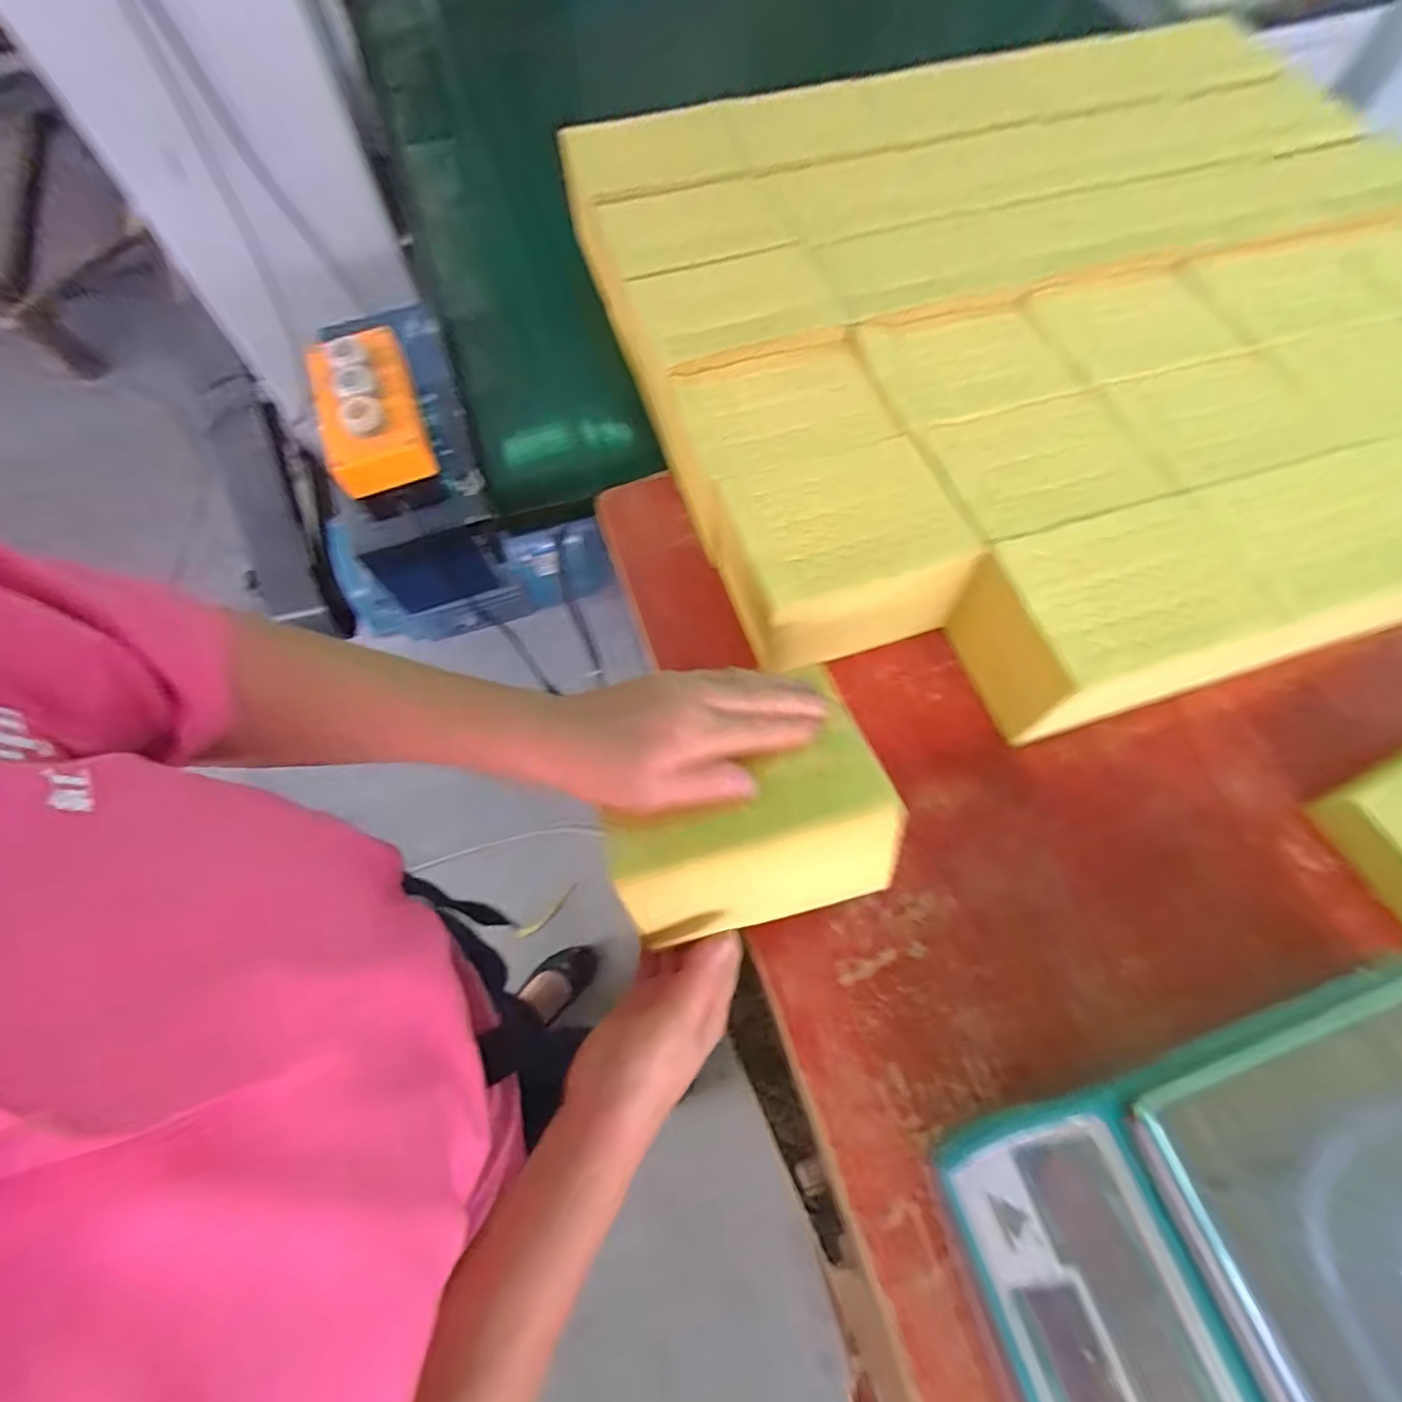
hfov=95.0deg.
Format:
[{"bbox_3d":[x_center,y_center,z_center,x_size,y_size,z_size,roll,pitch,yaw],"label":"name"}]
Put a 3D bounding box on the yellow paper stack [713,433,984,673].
[{"bbox_3d":[0.102,-0.111,0.506,0.179,0.096,0.132,-15,67,-7],"label":"yellow paper stack"}]

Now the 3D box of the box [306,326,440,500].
[{"bbox_3d":[-0.275,-0.242,0.538,0.079,0.050,0.124,-20,68,-8],"label":"box"}]

